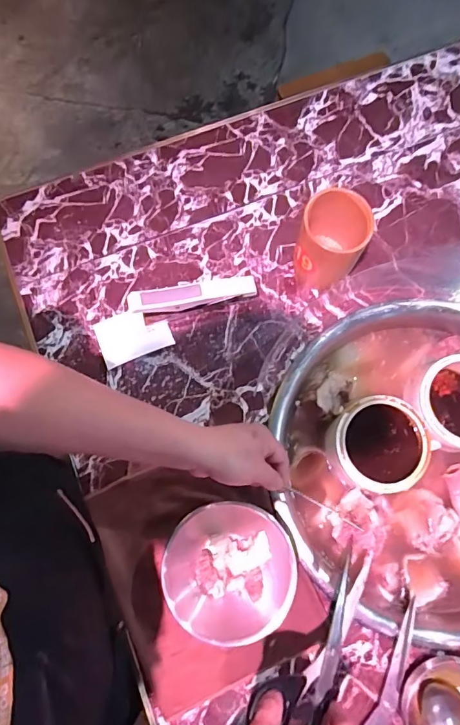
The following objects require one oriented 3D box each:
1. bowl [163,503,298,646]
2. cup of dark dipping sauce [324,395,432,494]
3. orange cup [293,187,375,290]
[{"bbox_3d":[0.000,0.247,0.525,0.151,0.047,0.149,0,76,-1],"label":"bowl"},{"bbox_3d":[0.198,0.112,0.596,0.119,0.052,0.120,0,76,-1],"label":"cup of dark dipping sauce"},{"bbox_3d":[0.129,-0.162,0.587,0.079,0.129,0.081,0,76,-1],"label":"orange cup"}]

